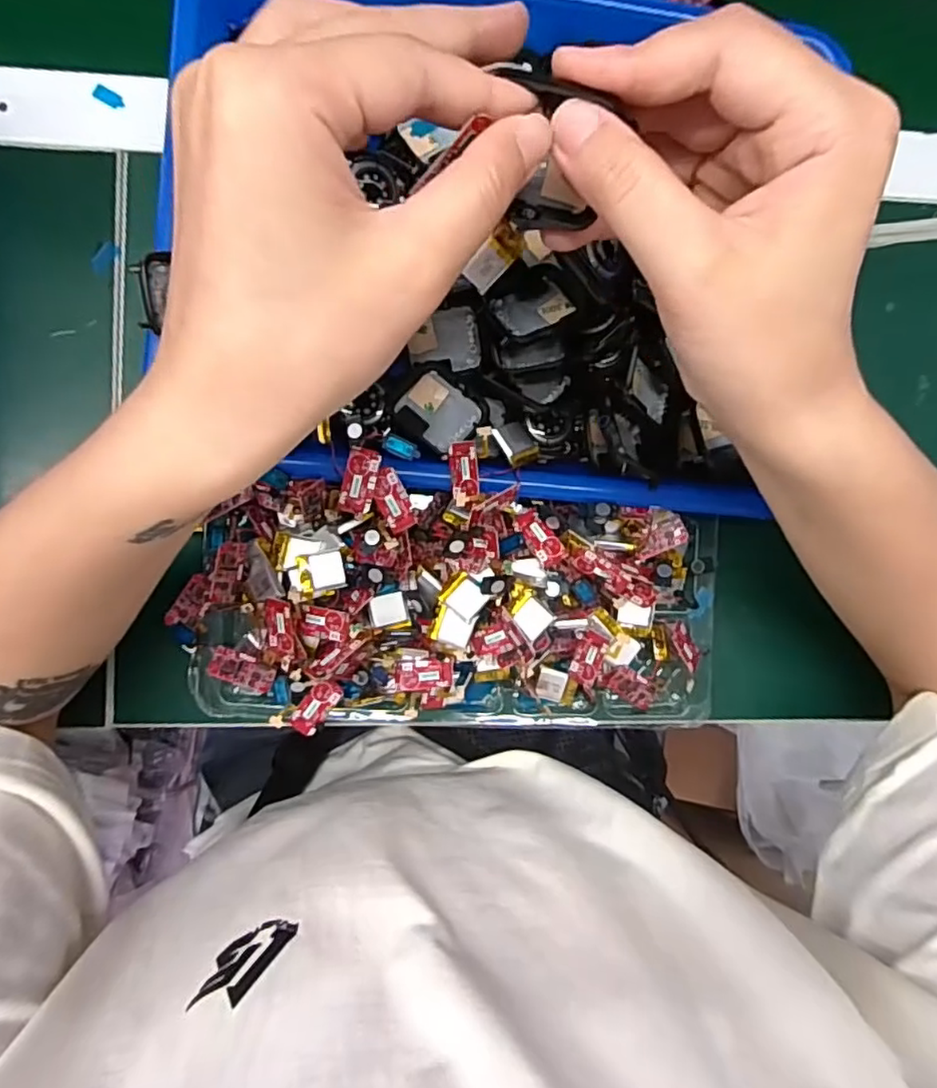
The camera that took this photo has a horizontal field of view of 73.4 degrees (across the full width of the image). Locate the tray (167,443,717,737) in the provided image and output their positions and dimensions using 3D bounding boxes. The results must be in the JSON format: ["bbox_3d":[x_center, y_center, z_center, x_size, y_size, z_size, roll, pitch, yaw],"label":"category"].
[{"bbox_3d":[-0.003,0.028,0.308,0.265,0.054,0.131,1,88,-4],"label":"tray"}]

